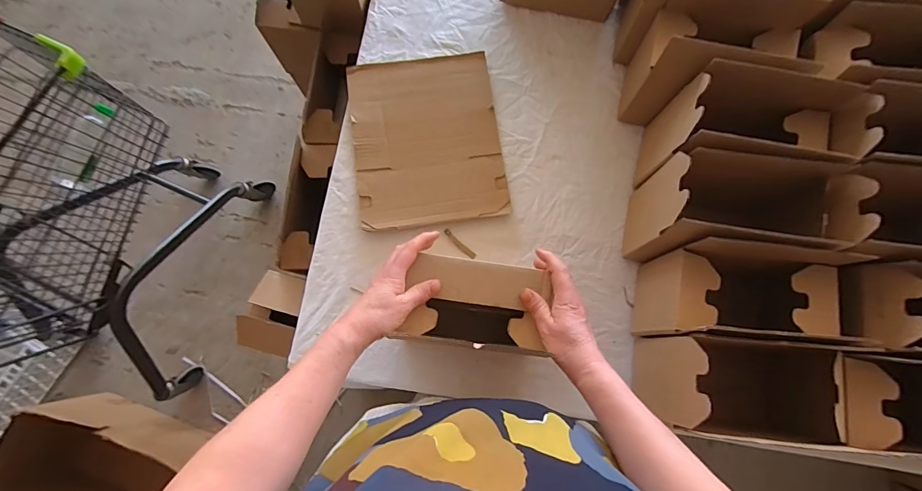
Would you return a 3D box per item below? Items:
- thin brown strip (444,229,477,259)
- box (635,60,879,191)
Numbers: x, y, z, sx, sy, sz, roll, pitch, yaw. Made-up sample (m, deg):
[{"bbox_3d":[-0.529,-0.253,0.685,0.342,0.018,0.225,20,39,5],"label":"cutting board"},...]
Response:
[{"bbox_3d":[-0.002,-0.002,0.641,0.062,0.007,0.010,42,83,8],"label":"thin brown strip"},{"bbox_3d":[0.387,-0.148,0.568,0.218,0.171,0.110,6,79,2],"label":"box"}]

